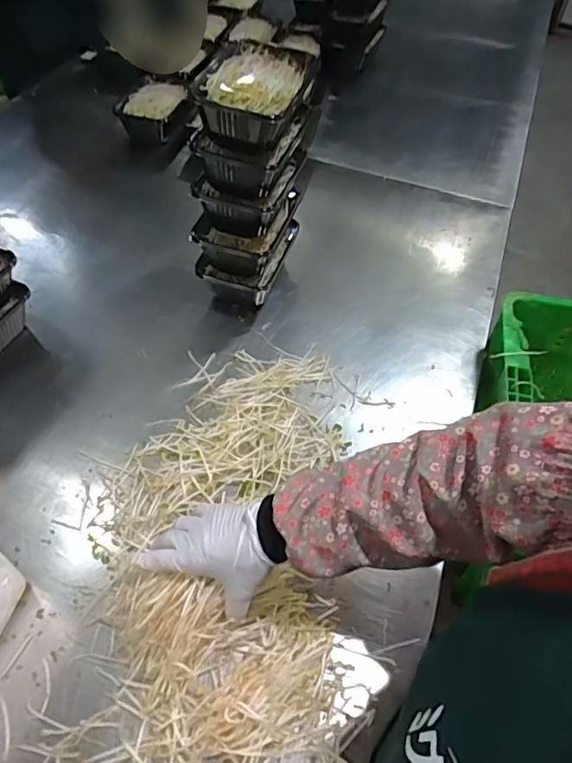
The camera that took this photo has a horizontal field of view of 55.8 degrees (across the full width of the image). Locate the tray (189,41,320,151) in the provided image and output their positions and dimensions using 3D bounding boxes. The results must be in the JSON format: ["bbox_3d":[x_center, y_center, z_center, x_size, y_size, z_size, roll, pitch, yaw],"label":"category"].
[{"bbox_3d":[-0.037,-0.363,0.676,0.120,0.056,0.187,13,53,7],"label":"tray"}]

